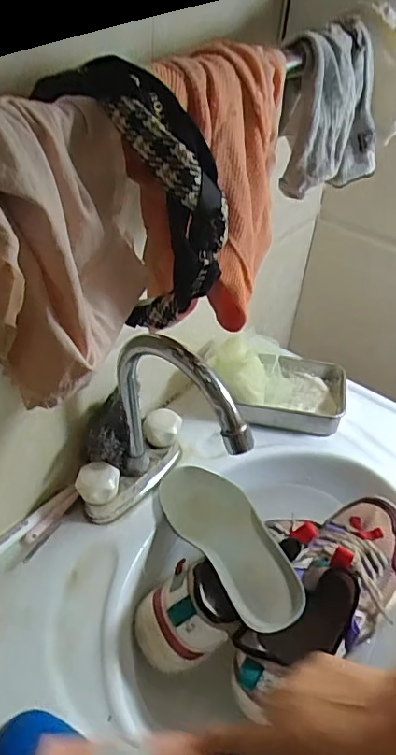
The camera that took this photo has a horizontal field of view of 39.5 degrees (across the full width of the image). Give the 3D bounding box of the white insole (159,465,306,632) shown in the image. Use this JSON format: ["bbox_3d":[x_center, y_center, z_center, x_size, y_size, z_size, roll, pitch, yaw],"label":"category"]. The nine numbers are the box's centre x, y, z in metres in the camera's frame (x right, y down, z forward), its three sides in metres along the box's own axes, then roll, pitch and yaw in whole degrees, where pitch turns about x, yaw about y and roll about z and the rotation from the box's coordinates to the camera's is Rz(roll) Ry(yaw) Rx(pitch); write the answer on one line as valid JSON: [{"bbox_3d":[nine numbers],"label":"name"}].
[{"bbox_3d":[0.028,0.153,0.540,0.076,0.028,0.221,-15,26,-20],"label":"white insole"}]

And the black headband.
[{"bbox_3d":[-0.025,-0.096,0.303,0.099,0.144,0.051,9,38,37],"label":"black headband"}]

